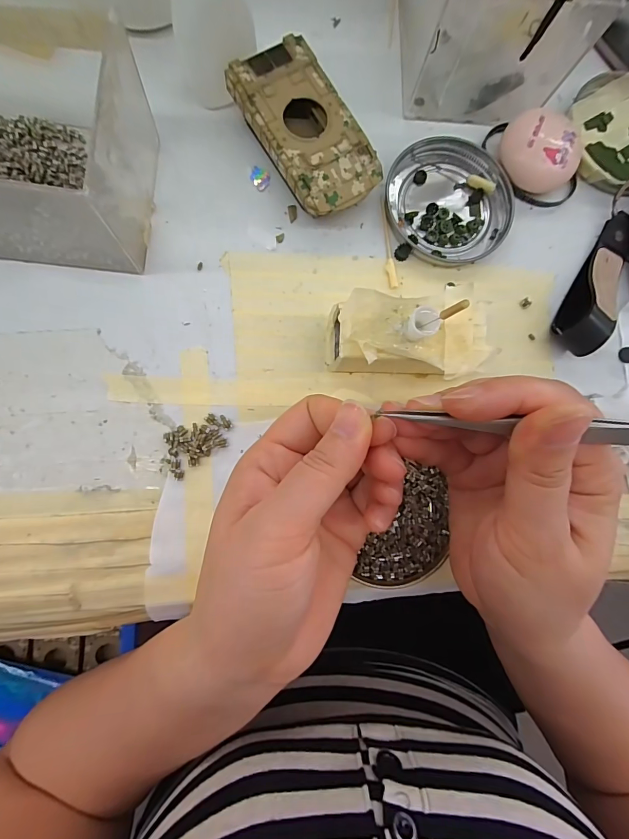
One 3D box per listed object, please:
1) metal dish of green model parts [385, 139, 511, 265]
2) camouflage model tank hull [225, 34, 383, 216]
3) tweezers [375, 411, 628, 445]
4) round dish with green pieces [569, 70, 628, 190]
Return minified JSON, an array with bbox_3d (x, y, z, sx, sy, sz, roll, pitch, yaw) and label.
[{"bbox_3d":[0.083,-0.135,0.240,0.076,0.008,0.076,0,85,-5],"label":"metal dish of green model parts"},{"bbox_3d":[-0.006,-0.161,0.226,0.054,0.025,0.095,-33,89,-7],"label":"camouflage model tank hull"},{"bbox_3d":[0.089,0.004,0.135,0.125,0.012,0.007,4,84,6],"label":"tweezers"},{"bbox_3d":[0.203,-0.190,0.257,0.074,0.014,0.075,-17,87,-6],"label":"round dish with green pieces"}]

